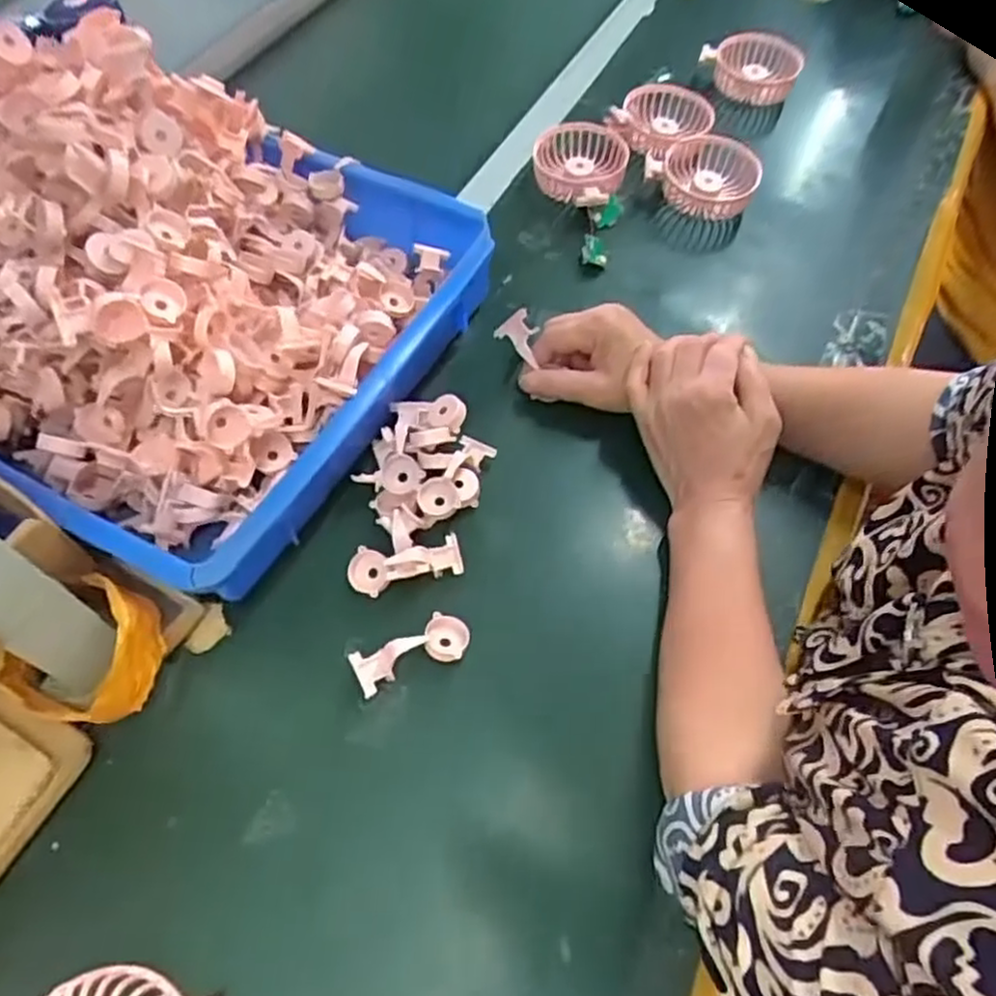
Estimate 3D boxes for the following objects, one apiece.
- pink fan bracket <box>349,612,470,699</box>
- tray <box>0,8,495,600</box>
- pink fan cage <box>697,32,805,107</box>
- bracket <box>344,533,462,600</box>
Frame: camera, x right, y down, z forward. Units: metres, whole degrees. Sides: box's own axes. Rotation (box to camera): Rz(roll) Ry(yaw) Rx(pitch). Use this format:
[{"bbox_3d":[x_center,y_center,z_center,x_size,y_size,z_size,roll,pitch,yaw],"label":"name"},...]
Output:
[{"bbox_3d":[-0.055,0.097,0.465,0.075,0.026,0.033,-20,61,-13],"label":"pink fan bracket"},{"bbox_3d":[-0.292,-0.196,0.544,0.491,0.178,0.371,28,62,16],"label":"tray"},{"bbox_3d":[0.279,-0.473,0.789,0.104,0.029,0.100,-1,59,-1],"label":"pink fan cage"},{"bbox_3d":[-0.064,0.043,0.492,0.077,0.019,0.031,-8,59,-6],"label":"bracket"}]

